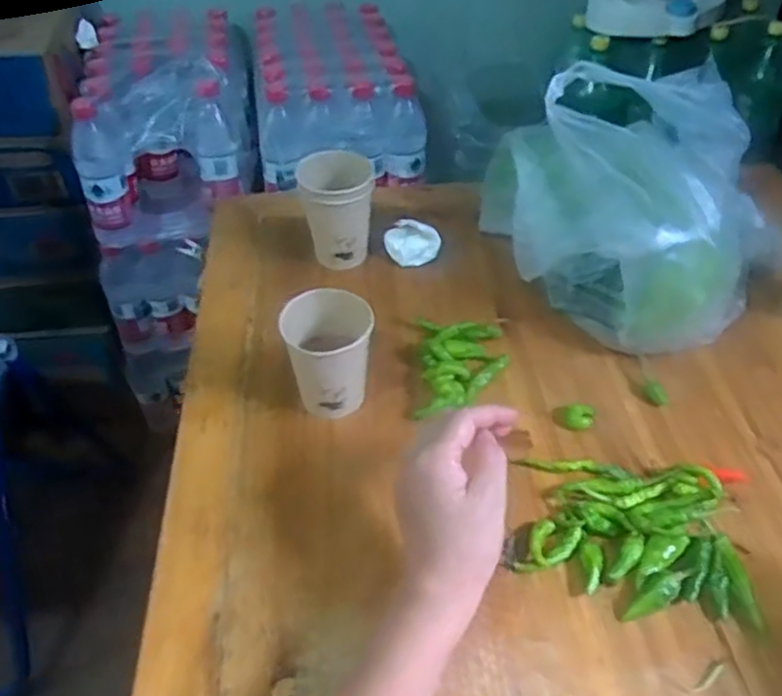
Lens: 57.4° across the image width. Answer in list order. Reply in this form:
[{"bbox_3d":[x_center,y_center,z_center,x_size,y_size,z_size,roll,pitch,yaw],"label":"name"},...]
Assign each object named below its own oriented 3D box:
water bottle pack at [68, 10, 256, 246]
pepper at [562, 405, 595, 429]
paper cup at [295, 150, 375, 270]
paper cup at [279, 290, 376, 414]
[{"bbox_3d":[-0.343,-0.370,1.153,0.250,0.212,0.370,-3,43,-5],"label":"water bottle pack"},{"bbox_3d":[0.153,0.057,0.583,0.024,0.017,0.020,19,48,17],"label":"pepper"},{"bbox_3d":[-0.054,-0.136,0.713,0.069,0.101,0.068,1,45,-1],"label":"paper cup"},{"bbox_3d":[-0.050,0.005,0.579,0.070,0.091,0.066,-10,46,-12],"label":"paper cup"}]

